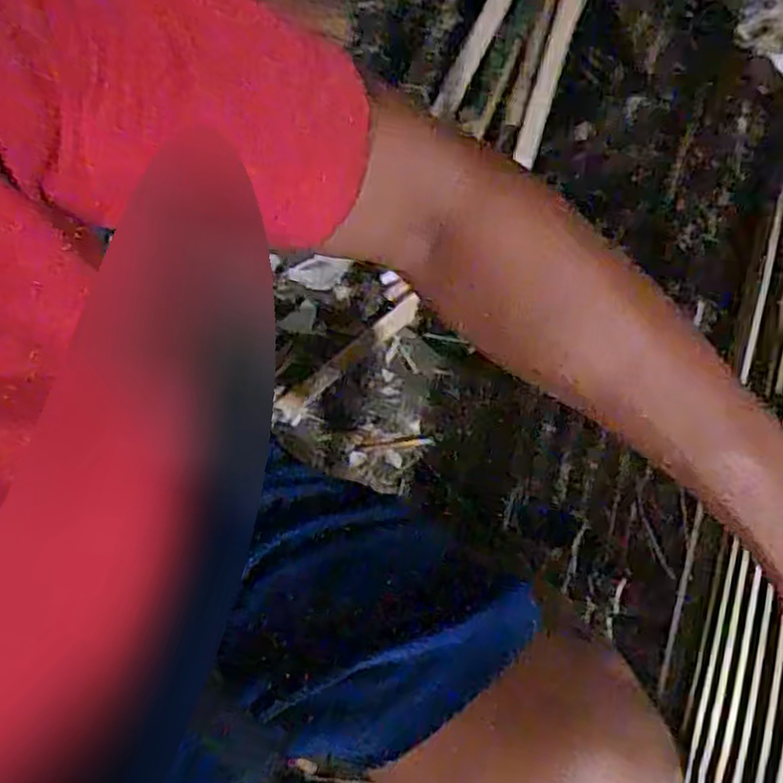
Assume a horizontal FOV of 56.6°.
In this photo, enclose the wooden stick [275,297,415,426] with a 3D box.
[{"bbox_3d":[-0.047,-0.040,0.836,0.204,0.007,0.031,-41,80,-10],"label":"wooden stick"}]

